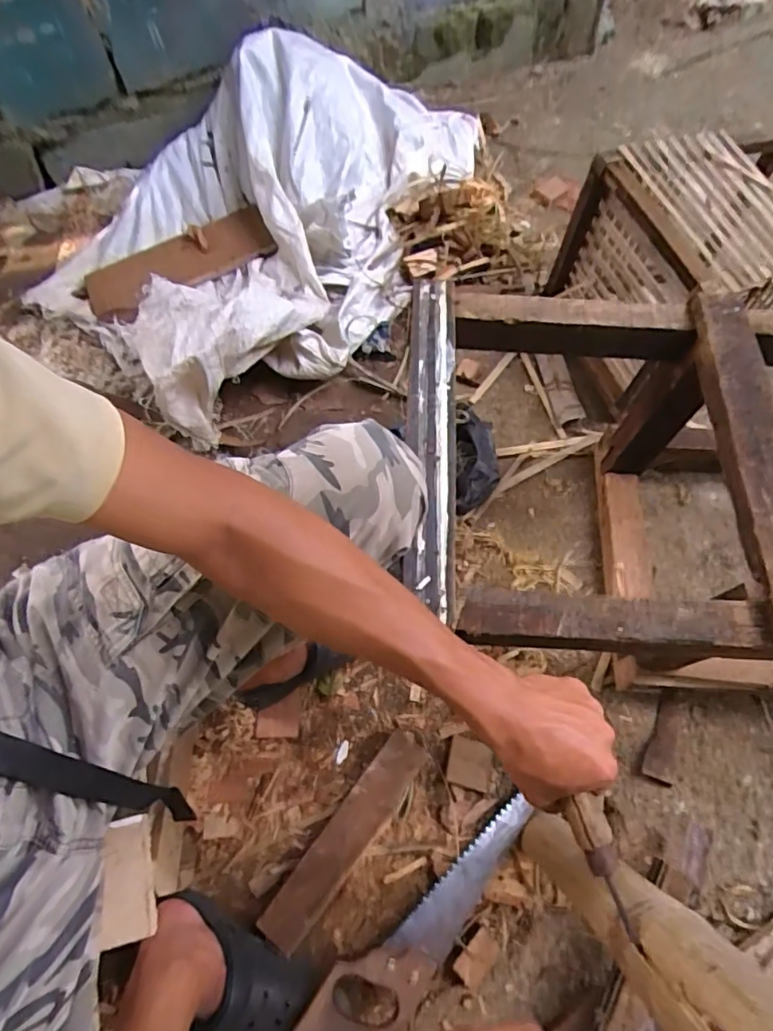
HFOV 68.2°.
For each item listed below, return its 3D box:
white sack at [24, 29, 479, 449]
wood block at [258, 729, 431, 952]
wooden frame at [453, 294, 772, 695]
[{"bbox_3d":[-0.223,-0.647,1.113,0.650,0.242,1.003,29,70,14],"label":"white sack"},{"bbox_3d":[-0.050,0.416,0.747,0.057,0.051,0.278,36,72,16],"label":"wood block"},{"bbox_3d":[0.467,0.005,0.746,0.758,0.369,0.409,2,66,3],"label":"wooden frame"}]

